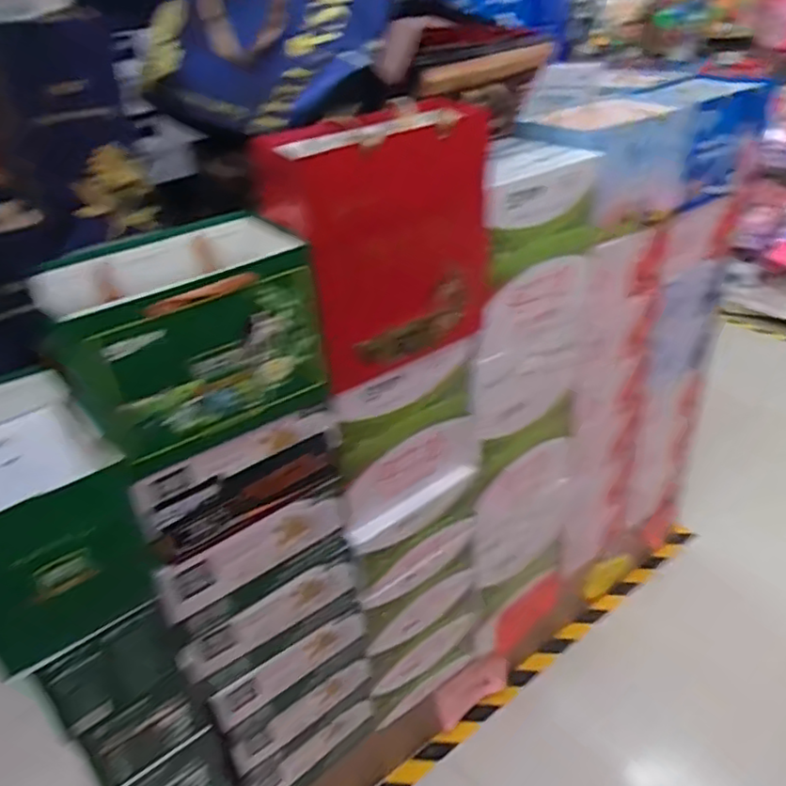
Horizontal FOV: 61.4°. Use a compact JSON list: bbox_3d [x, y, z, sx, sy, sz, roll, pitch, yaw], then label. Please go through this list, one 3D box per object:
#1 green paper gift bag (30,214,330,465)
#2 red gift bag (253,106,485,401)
[{"bbox_3d":[-0.262,-0.079,0.842,0.302,0.194,0.236,-22,36,-23],"label":"green paper gift bag"},{"bbox_3d":[-0.016,-0.205,0.923,0.300,0.309,0.141,-27,38,-29],"label":"red gift bag"}]

